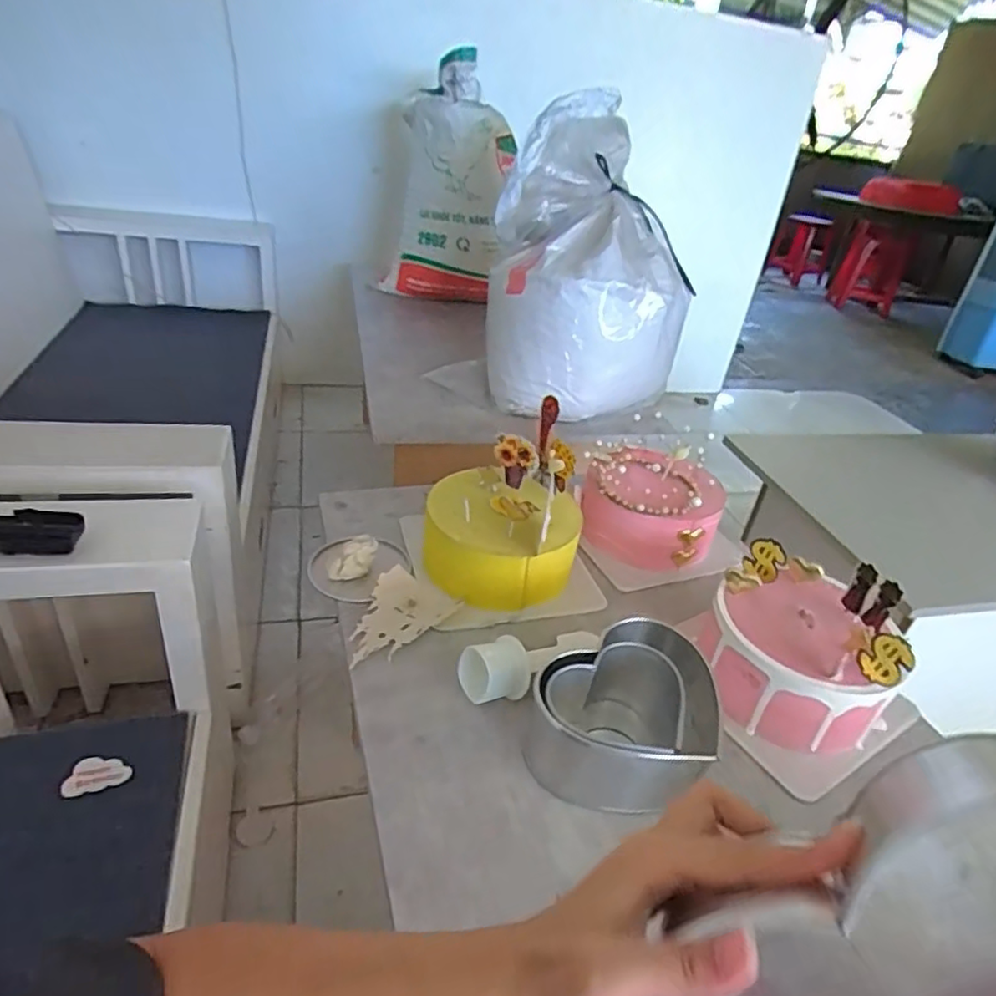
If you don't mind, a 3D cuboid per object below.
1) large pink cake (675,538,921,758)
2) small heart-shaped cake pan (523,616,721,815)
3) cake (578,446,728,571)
[{"bbox_3d":[0.291,0.148,0.627,0.175,0.132,0.165,30,38,31],"label":"large pink cake"},{"bbox_3d":[0.114,0.185,0.566,0.134,0.080,0.145,21,34,20],"label":"small heart-shaped cake pan"},{"bbox_3d":[0.200,0.008,0.832,0.168,0.119,0.161,18,33,16],"label":"cake"}]

